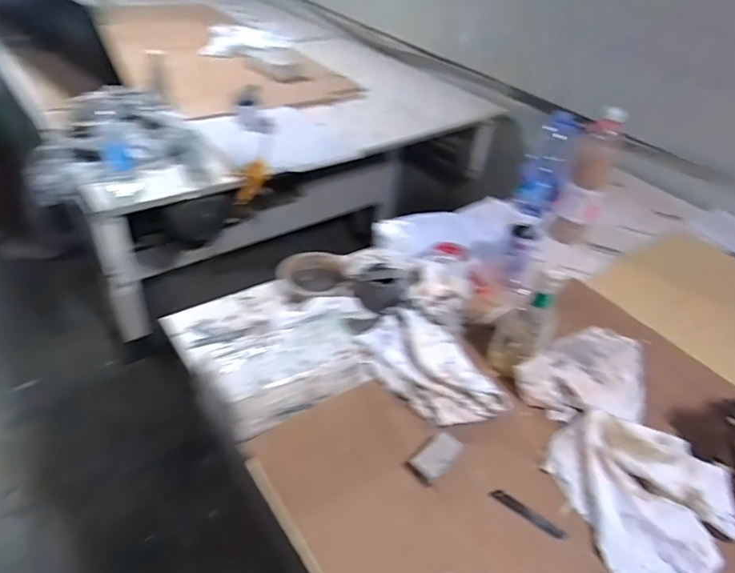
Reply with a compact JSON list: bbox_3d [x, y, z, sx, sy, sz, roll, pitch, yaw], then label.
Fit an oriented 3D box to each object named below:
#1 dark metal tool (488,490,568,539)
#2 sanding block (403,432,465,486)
[{"bbox_3d":[0.202,0.288,0.637,0.096,0.011,0.016,27,44,23],"label":"dark metal tool"},{"bbox_3d":[0.091,0.226,0.669,0.041,0.023,0.078,35,47,30],"label":"sanding block"}]

